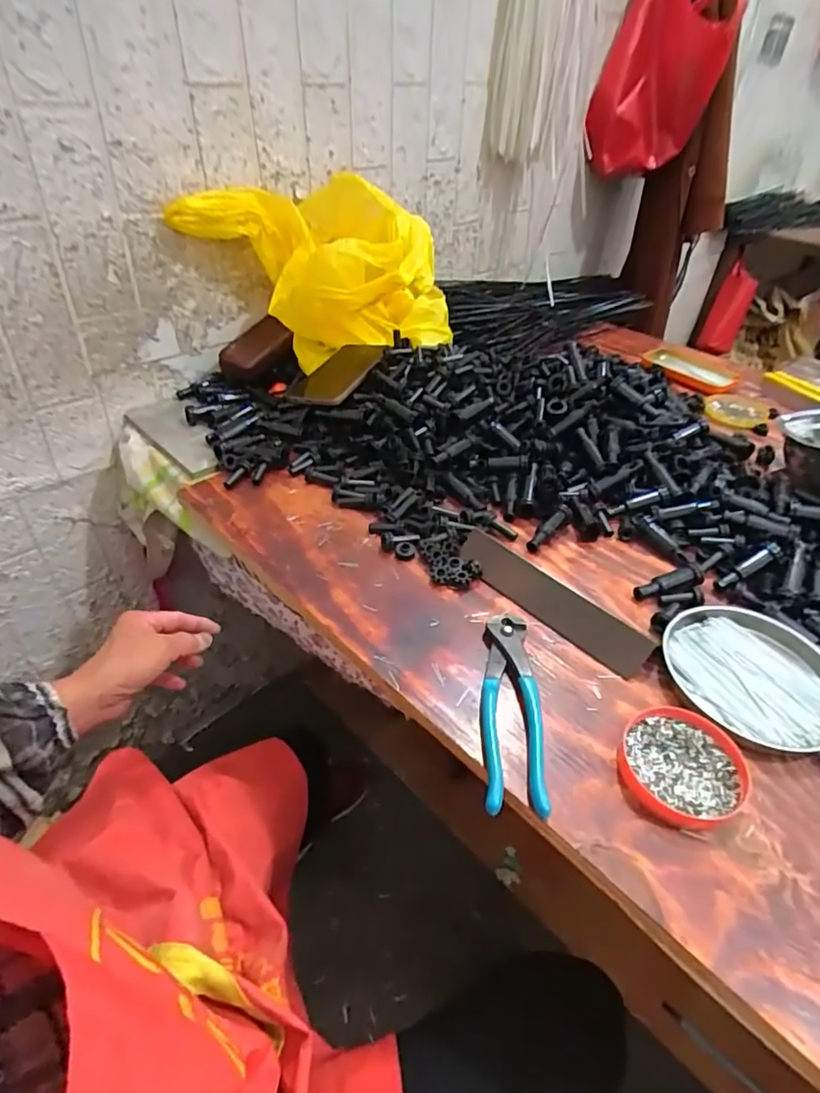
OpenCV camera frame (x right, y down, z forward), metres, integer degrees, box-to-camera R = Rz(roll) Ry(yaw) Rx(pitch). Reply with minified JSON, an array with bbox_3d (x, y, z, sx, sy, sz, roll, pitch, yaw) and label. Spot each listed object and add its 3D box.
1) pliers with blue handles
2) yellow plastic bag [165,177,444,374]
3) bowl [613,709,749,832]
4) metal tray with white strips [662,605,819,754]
[{"bbox_3d":[0.074,0.117,0.419,0.044,0.015,0.163,3,41,1],"label":"pliers with blue handles"},{"bbox_3d":[-0.094,-0.347,0.748,0.320,0.191,0.254,26,43,24],"label":"yellow plastic bag"},{"bbox_3d":[0.186,0.149,0.386,0.087,0.014,0.078,-22,46,-25],"label":"bowl"},{"bbox_3d":[0.276,0.100,0.448,0.123,0.015,0.131,-22,46,-25],"label":"metal tray with white strips"}]

